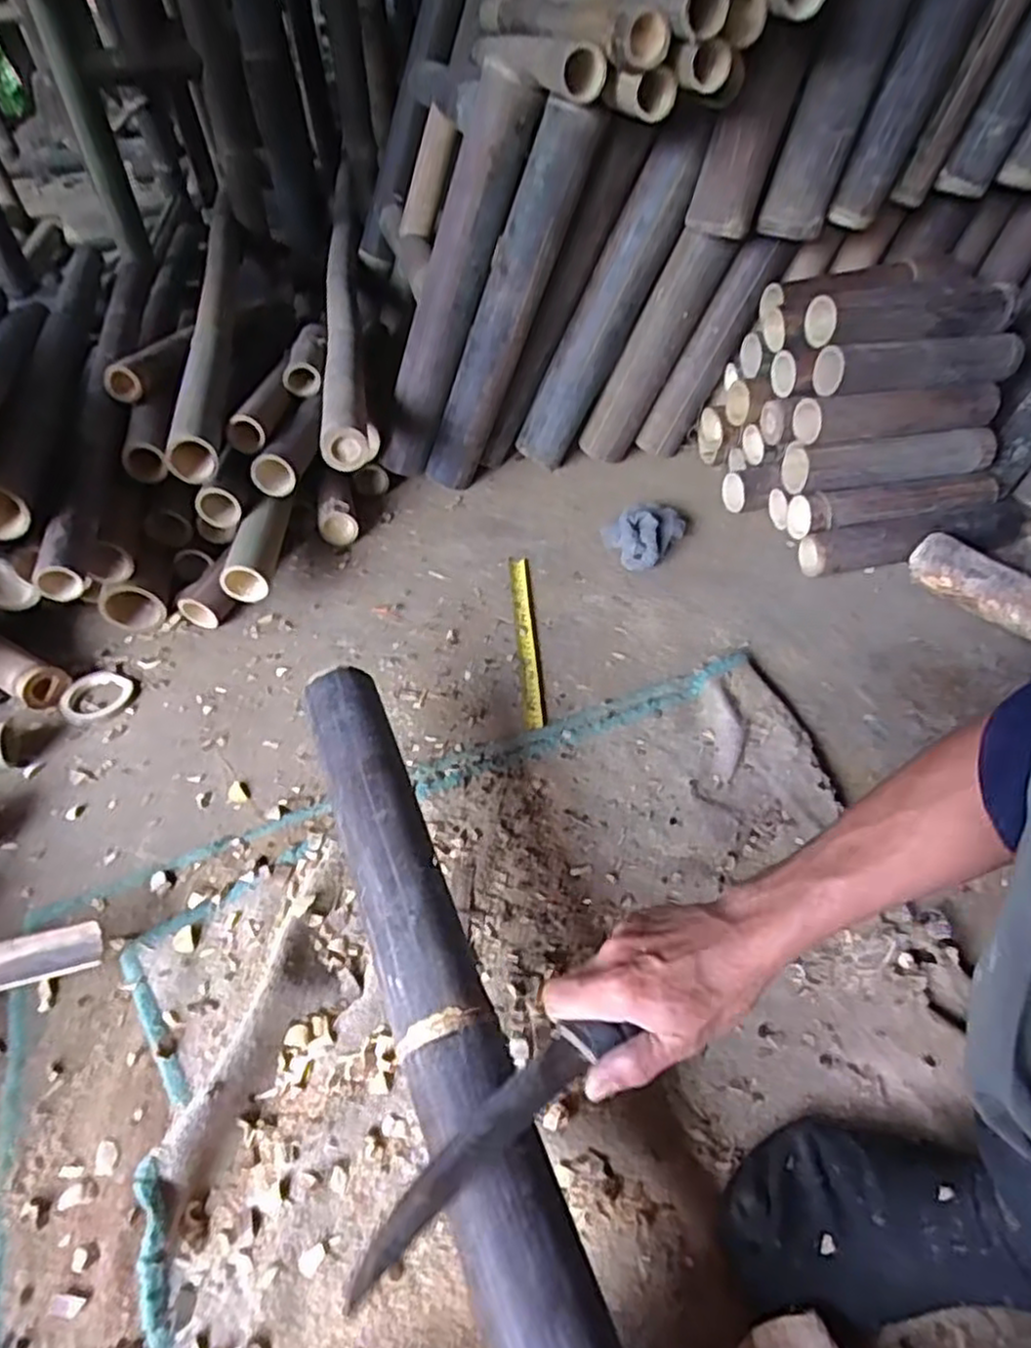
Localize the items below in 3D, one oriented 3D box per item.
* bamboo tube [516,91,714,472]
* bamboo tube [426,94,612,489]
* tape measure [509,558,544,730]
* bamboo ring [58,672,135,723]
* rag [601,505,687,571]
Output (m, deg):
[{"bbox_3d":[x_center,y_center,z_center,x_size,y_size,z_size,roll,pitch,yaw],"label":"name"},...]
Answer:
[{"bbox_3d":[0.127,-0.493,0.996,0.084,0.489,0.093,21,47,-9],"label":"bamboo tube"},{"bbox_3d":[-0.011,-0.467,0.986,0.074,0.494,0.064,7,41,-25],"label":"bamboo tube"},{"bbox_3d":[0.013,-0.047,0.904,0.022,0.009,0.290,-7,48,3],"label":"tape measure"},{"bbox_3d":[-0.484,0.025,0.854,0.074,0.015,0.074,-1,46,1],"label":"bamboo ring"},{"bbox_3d":[0.172,-0.201,0.995,0.089,0.054,0.111,28,53,27],"label":"rag"}]

